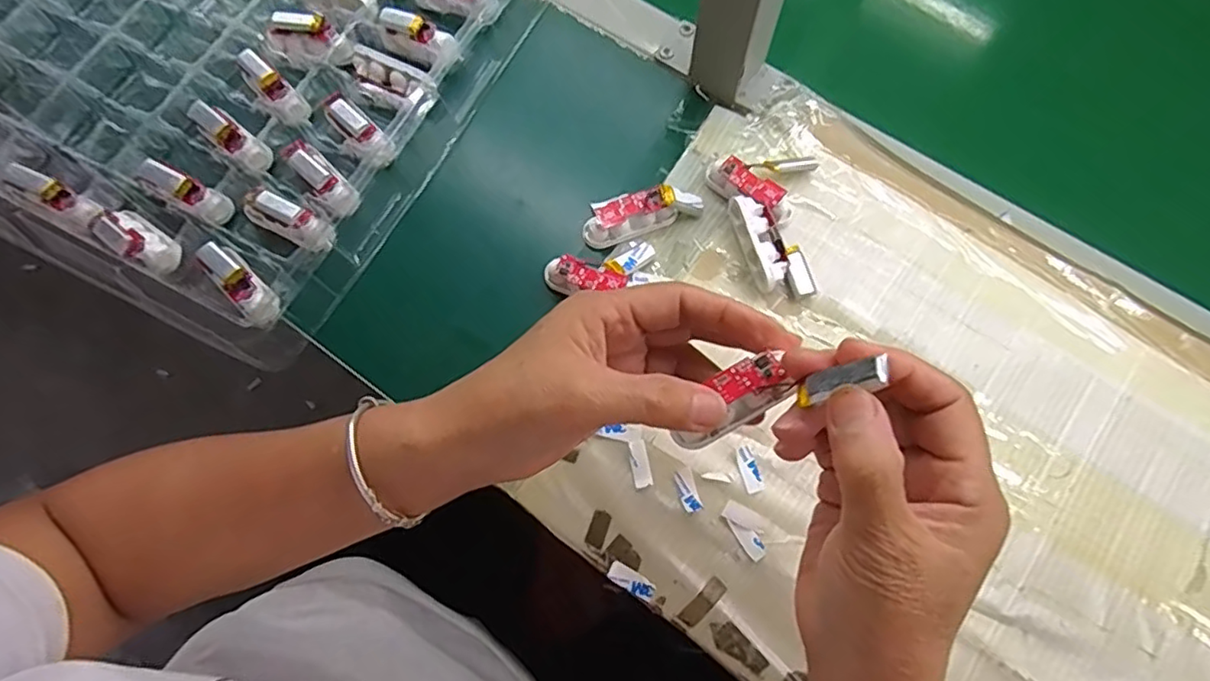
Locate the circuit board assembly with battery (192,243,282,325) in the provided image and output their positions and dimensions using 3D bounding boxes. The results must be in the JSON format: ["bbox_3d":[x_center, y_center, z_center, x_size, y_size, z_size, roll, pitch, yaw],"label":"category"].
[{"bbox_3d":[-0.221,-0.035,0.368,0.058,0.016,0.021,42,76,12],"label":"circuit board assembly with battery"}]

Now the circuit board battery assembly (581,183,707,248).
[{"bbox_3d":[0.025,-0.082,0.390,0.077,0.022,0.021,-18,73,-6],"label":"circuit board battery assembly"}]

